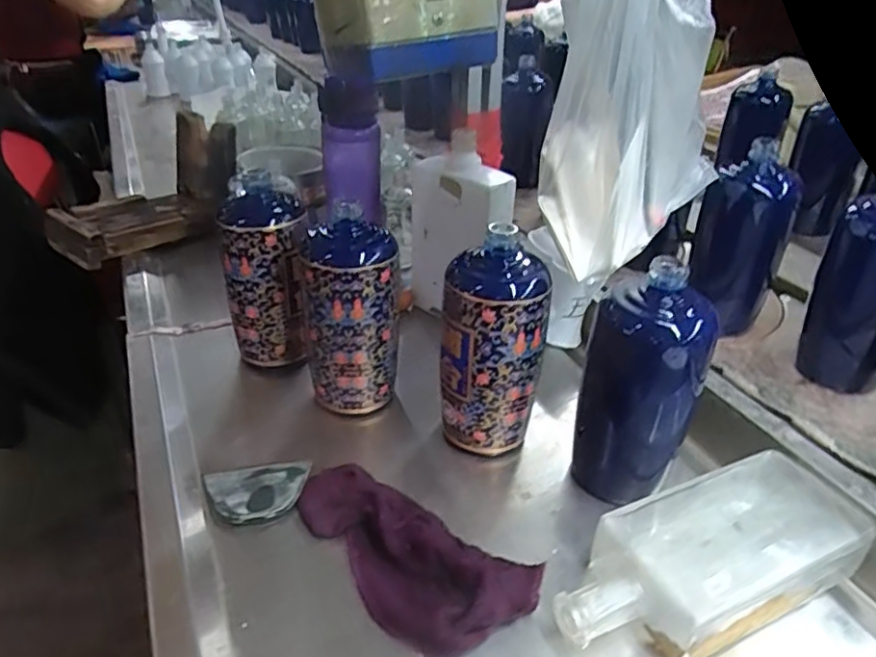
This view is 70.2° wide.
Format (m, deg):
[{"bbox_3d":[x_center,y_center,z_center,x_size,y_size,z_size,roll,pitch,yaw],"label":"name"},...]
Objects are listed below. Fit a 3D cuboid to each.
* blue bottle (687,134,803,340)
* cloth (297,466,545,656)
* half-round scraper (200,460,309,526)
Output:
[{"bbox_3d":[0.300,-0.085,0.626,0.060,0.180,0.069,-25,41,-31],"label":"blue bottle"},{"bbox_3d":[-0.020,0.146,0.448,0.108,0.031,0.188,-26,42,-33],"label":"cloth"},{"bbox_3d":[-0.139,0.126,0.482,0.078,0.018,0.057,-8,35,-10],"label":"half-round scraper"}]

